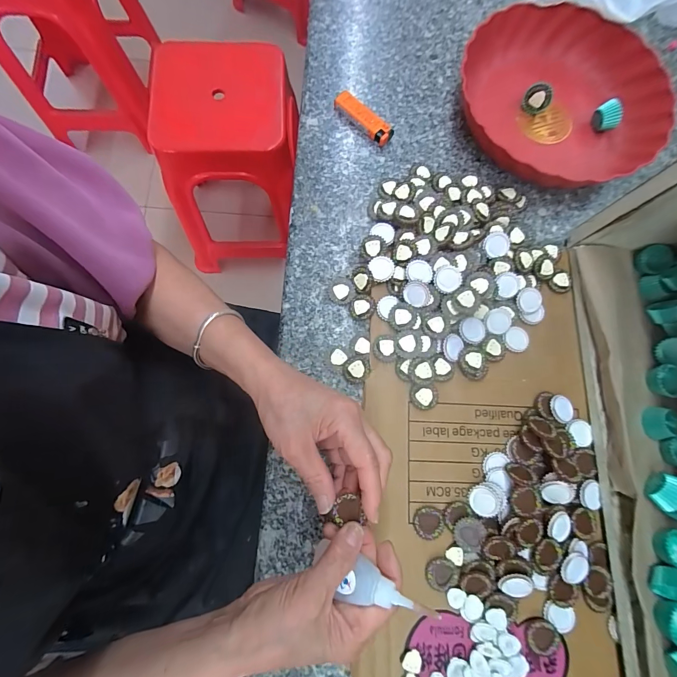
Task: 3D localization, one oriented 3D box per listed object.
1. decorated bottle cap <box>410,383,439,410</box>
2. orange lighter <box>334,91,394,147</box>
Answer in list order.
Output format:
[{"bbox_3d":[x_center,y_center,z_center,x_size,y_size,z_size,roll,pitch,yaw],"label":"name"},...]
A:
[{"bbox_3d":[0.086,0.058,0.346,0.028,0.009,0.025,-1,77,0],"label":"decorated bottle cap"},{"bbox_3d":[0.030,-0.265,0.418,0.082,0.015,0.022,42,81,9],"label":"orange lighter"}]

